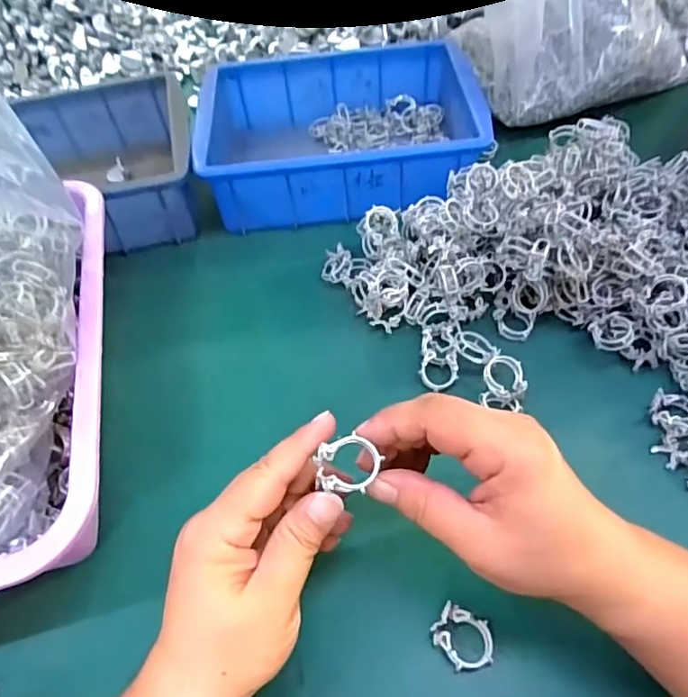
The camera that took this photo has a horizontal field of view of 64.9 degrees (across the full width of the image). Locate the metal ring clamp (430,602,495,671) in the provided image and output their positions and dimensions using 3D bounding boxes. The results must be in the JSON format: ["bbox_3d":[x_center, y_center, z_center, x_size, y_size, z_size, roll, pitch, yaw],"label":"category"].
[{"bbox_3d":[0.061,0.148,0.276,0.031,0.009,0.025,33,62,24],"label":"metal ring clamp"}]

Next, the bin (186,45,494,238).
[{"bbox_3d":[-0.004,-0.198,0.509,0.247,0.077,0.182,-4,54,1],"label":"bin"}]

